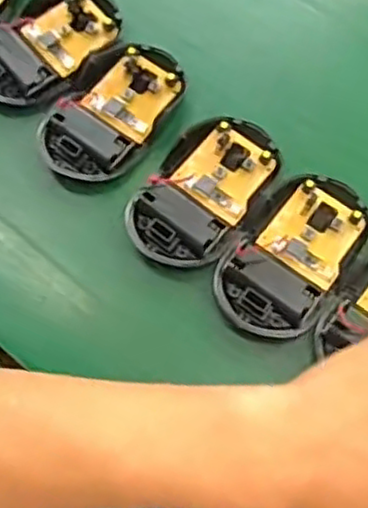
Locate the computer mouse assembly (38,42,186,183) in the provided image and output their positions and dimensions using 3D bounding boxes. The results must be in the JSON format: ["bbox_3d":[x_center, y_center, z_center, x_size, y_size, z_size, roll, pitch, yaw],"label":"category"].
[{"bbox_3d":[-0.042,-0.085,0.404,0.058,0.015,0.092,28,73,13],"label":"computer mouse assembly"}]

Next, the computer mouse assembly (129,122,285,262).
[{"bbox_3d":[0.011,-0.035,0.385,0.057,0.013,0.093,32,73,14],"label":"computer mouse assembly"}]

